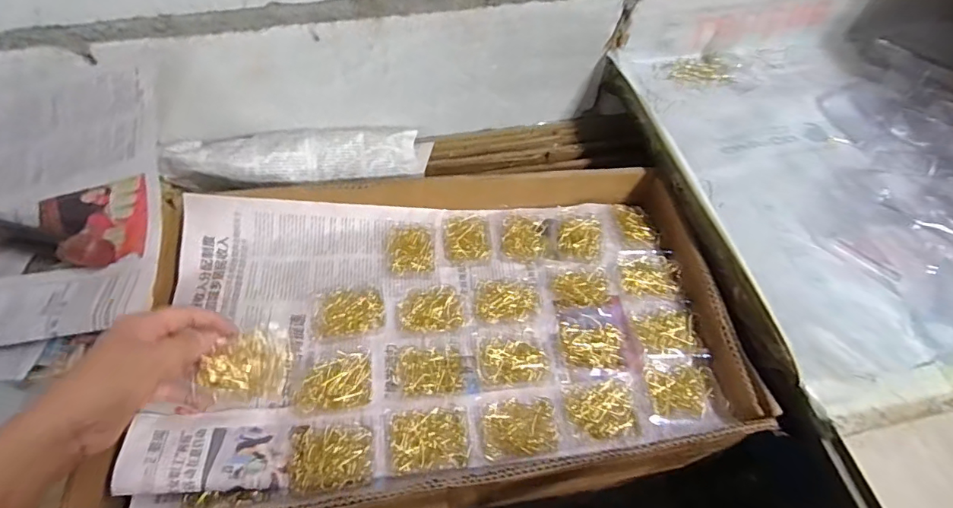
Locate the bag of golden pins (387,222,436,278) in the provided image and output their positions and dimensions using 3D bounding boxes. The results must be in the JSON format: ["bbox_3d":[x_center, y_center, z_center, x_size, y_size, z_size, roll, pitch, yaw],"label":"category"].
[{"bbox_3d":[-0.074,-0.009,0.543,0.051,0.009,0.071,-4,58,-3],"label":"bag of golden pins"}]

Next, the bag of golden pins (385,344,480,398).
[{"bbox_3d":[-0.044,0.109,0.464,0.088,0.008,0.056,1,58,-1],"label":"bag of golden pins"}]

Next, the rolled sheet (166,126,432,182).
[{"bbox_3d":[-0.214,-0.123,0.605,0.329,0.041,0.073,-6,58,-18],"label":"rolled sheet"}]

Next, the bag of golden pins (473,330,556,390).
[{"bbox_3d":[0.039,0.106,0.487,0.077,0.019,0.061,0,58,-1],"label":"bag of golden pins"}]

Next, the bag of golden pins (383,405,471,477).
[{"bbox_3d":[-0.044,0.164,0.427,0.075,0.013,0.056,-4,58,-3],"label":"bag of golden pins"}]

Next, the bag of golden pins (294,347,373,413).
[{"bbox_3d":[-0.132,0.115,0.449,0.067,0.012,0.061,-3,58,-3],"label":"bag of golden pins"}]

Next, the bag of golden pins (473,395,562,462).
[{"bbox_3d":[0.038,0.157,0.441,0.076,0.013,0.058,-4,58,-3],"label":"bag of golden pins"}]

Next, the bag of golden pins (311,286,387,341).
[{"bbox_3d":[-0.132,0.059,0.492,0.073,0.013,0.055,-9,59,-7],"label":"bag of golden pins"}]

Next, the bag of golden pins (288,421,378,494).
[{"bbox_3d":[-0.124,0.171,0.411,0.069,0.013,0.056,-6,59,-5],"label":"bag of golden pins"}]

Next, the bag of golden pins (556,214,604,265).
[{"bbox_3d":[0.123,-0.019,0.570,0.052,0.010,0.063,8,58,4],"label":"bag of golden pins"}]

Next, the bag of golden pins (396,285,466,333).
[{"bbox_3d":[-0.048,0.057,0.504,0.071,0.009,0.049,-7,59,-6],"label":"bag of golden pins"}]

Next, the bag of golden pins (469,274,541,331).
[{"bbox_3d":[0.031,0.049,0.518,0.076,0.009,0.064,3,58,1],"label":"bag of golden pins"}]

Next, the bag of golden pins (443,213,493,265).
[{"bbox_3d":[-0.011,-0.019,0.568,0.054,0.005,0.071,-3,58,-3],"label":"bag of golden pins"}]

